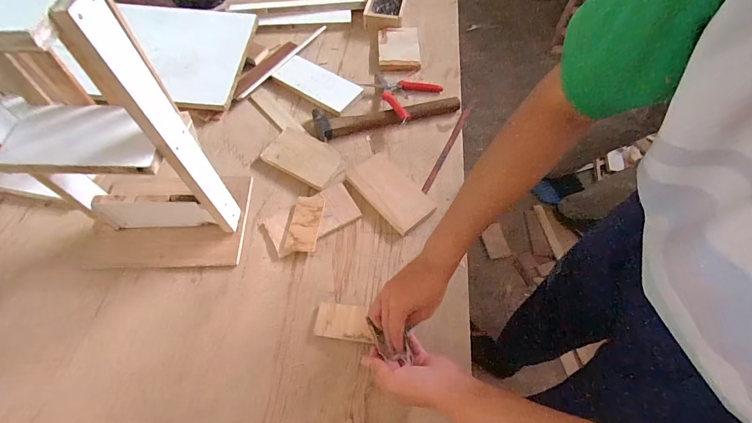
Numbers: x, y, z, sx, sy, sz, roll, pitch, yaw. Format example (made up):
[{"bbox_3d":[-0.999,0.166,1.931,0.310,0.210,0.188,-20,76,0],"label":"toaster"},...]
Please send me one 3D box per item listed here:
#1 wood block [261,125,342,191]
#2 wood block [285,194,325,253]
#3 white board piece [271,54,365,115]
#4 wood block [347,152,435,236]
[{"bbox_3d":[-0.140,-0.106,0.676,0.144,0.019,0.092,30,67,15],"label":"wood block"},{"bbox_3d":[-0.121,0.020,0.611,0.049,0.019,0.107,6,63,3],"label":"wood block"},{"bbox_3d":[-0.131,-0.281,0.769,0.186,0.021,0.091,32,67,15],"label":"white board piece"},{"bbox_3d":[0.028,-0.041,0.639,0.091,0.011,0.166,-37,68,-17],"label":"wood block"}]

